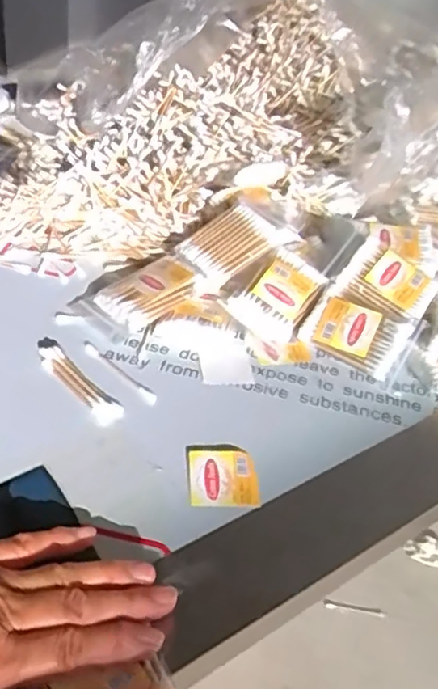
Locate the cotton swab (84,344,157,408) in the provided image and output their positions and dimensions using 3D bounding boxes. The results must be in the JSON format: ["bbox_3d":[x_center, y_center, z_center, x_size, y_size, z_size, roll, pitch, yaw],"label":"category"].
[{"bbox_3d":[-0.072,0.020,0.455,0.077,0.004,0.008,35,46,28],"label":"cotton swab"}]

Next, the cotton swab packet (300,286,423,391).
[{"bbox_3d":[0.110,-0.011,0.502,0.080,0.024,0.058,27,81,19],"label":"cotton swab packet"}]

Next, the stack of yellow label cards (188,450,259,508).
[{"bbox_3d":[0.003,0.083,0.396,0.043,0.004,0.039,4,39,-7],"label":"stack of yellow label cards"}]

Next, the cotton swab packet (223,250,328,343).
[{"bbox_3d":[0.050,-0.040,0.507,0.051,0.011,0.078,41,67,1],"label":"cotton swab packet"}]

